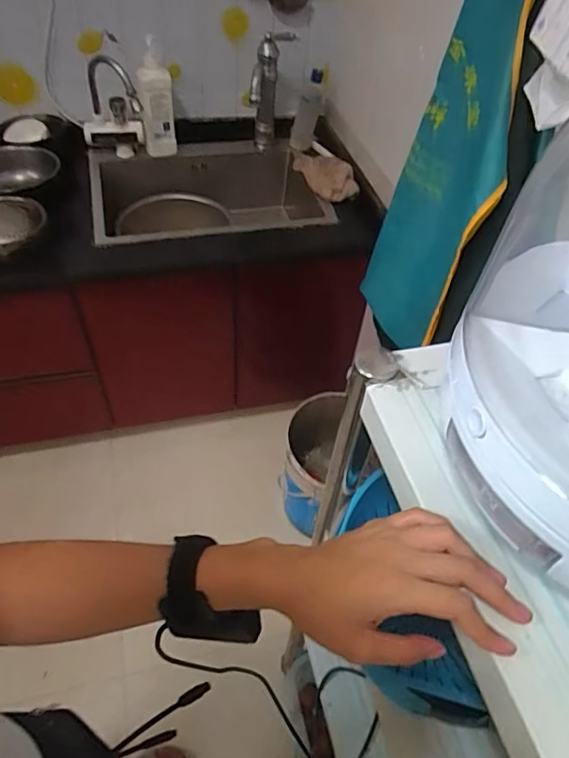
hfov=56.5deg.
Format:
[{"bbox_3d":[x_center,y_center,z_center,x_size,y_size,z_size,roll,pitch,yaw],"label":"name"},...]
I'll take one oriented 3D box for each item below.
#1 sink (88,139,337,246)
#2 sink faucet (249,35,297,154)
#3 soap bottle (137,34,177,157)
[{"bbox_3d":[-0.199,-0.462,1.450,0.599,0.179,0.392,-8,52,-12],"label":"sink"},{"bbox_3d":[-0.040,-0.698,1.340,0.088,0.294,0.202,2,50,-4],"label":"sink faucet"},{"bbox_3d":[-0.330,-0.718,1.366,0.080,0.270,0.079,-5,51,-10],"label":"soap bottle"}]

